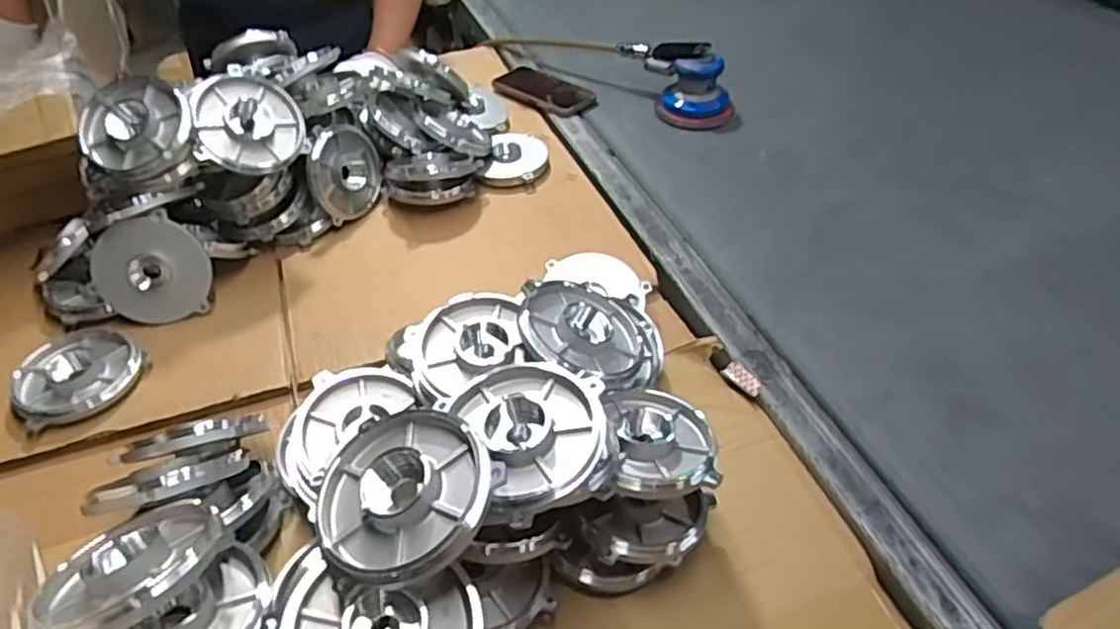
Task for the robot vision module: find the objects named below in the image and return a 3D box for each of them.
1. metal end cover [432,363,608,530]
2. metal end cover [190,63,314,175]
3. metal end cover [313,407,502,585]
[{"bbox_3d":[-0.023,0.073,0.475,0.108,0.033,0.110,-30,52,-27],"label":"metal end cover"},{"bbox_3d":[-0.339,-0.213,0.759,0.113,0.023,0.119,-15,84,-36],"label":"metal end cover"},{"bbox_3d":[-0.102,0.108,0.442,0.110,0.044,0.110,-40,52,-16],"label":"metal end cover"}]

